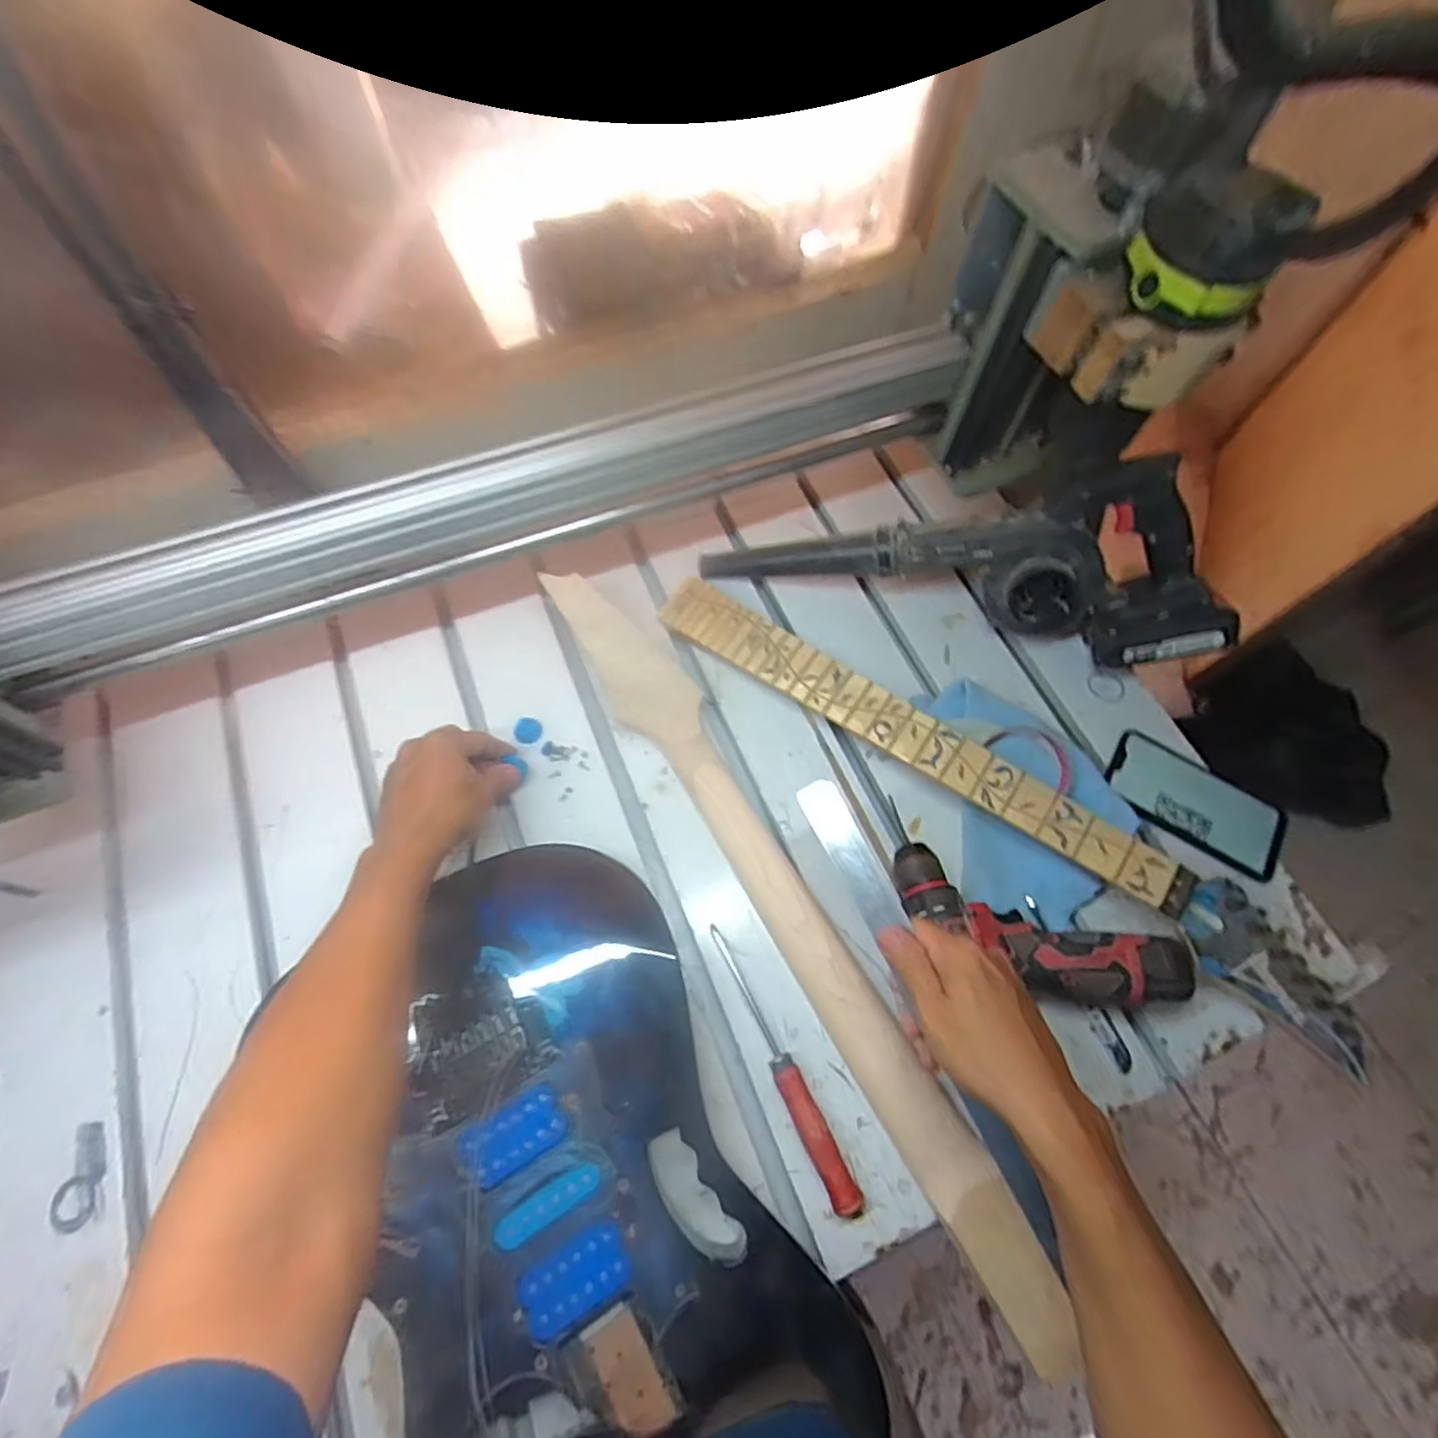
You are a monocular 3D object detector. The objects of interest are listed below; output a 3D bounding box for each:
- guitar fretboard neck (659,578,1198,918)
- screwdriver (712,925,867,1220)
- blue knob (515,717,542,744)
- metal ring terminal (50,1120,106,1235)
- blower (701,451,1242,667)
[{"bbox_3d":[0.163,0.009,0.595,0.496,0.009,0.053,31,74,15],"label":"guitar fretboard neck"},{"bbox_3d":[0.045,0.263,0.511,0.021,0.018,0.218,-26,69,-14],"label":"screwdriver"},{"bbox_3d":[-0.177,0.011,0.622,0.025,0.011,0.024,1,65,-2],"label":"blue knob"},{"bbox_3d":[-0.450,0.322,0.474,0.024,0.007,0.066,-4,65,-4],"label":"metal ring terminal"},{"bbox_3d":[0.232,-0.161,0.632,0.475,0.161,0.108,16,65,5],"label":"blower"}]

